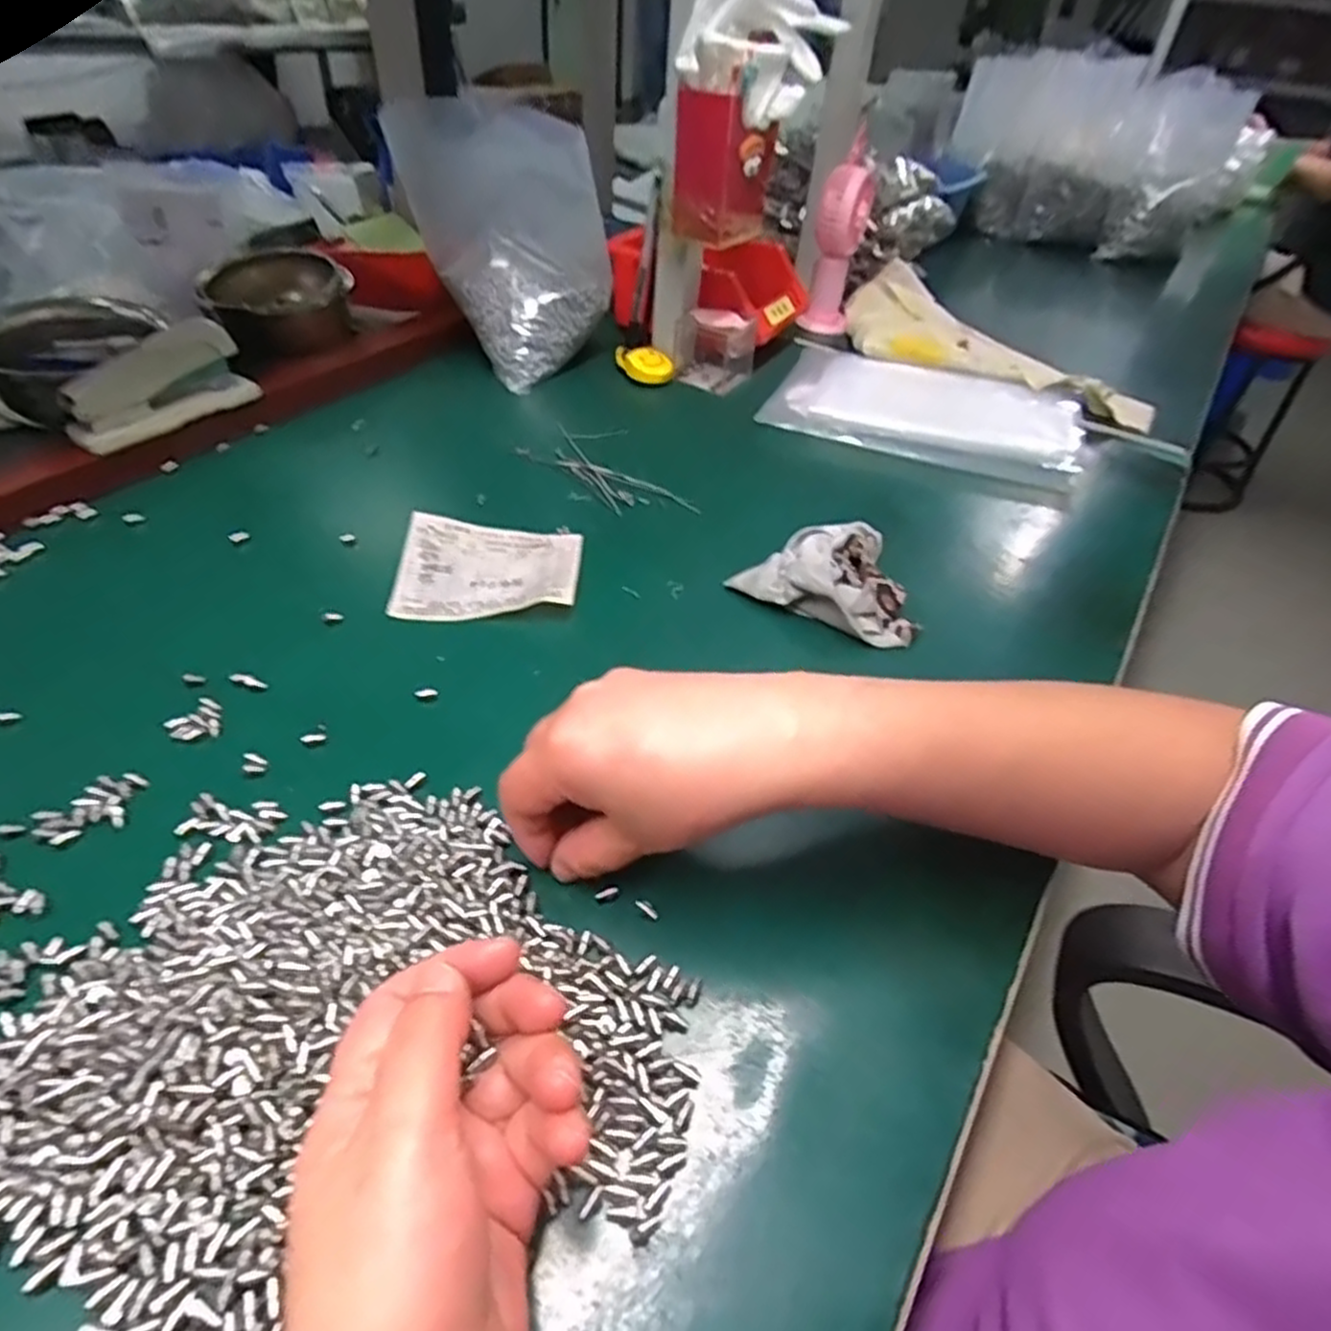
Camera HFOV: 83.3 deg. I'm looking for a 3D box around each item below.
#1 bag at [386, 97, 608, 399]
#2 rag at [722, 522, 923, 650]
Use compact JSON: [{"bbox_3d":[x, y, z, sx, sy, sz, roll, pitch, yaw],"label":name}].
[{"bbox_3d":[-0.137,-0.365,0.650,0.172,0.202,0.089,27,48,21],"label":"bag"},{"bbox_3d":[0.114,-0.061,0.479,0.108,0.032,0.095,24,47,19],"label":"rag"}]

